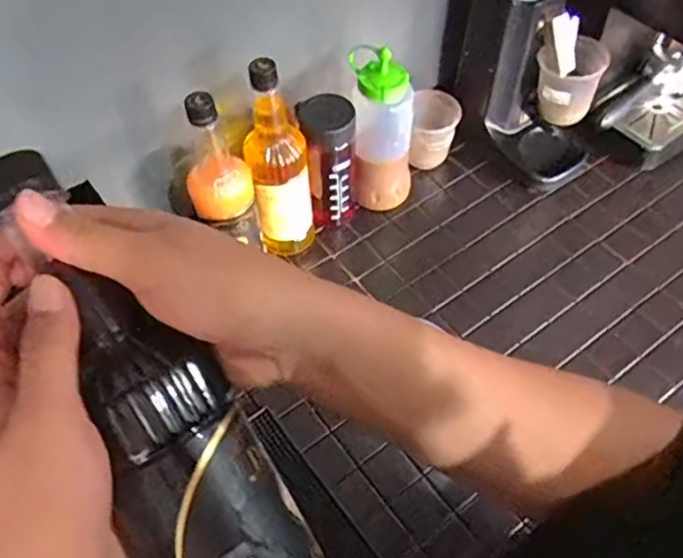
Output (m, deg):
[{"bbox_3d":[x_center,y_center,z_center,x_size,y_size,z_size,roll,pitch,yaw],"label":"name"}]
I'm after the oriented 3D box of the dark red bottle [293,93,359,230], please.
[{"bbox_3d":[-0.015,-0.150,0.829,0.074,0.201,0.070,-1,55,1],"label":"dark red bottle"}]

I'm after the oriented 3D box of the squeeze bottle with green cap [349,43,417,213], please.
[{"bbox_3d":[0.056,-0.193,0.831,0.081,0.239,0.075,4,55,4],"label":"squeeze bottle with green cap"}]

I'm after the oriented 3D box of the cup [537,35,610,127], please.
[{"bbox_3d":[0.301,-0.261,0.834,0.084,0.094,0.083,-1,55,1],"label":"cup"}]

